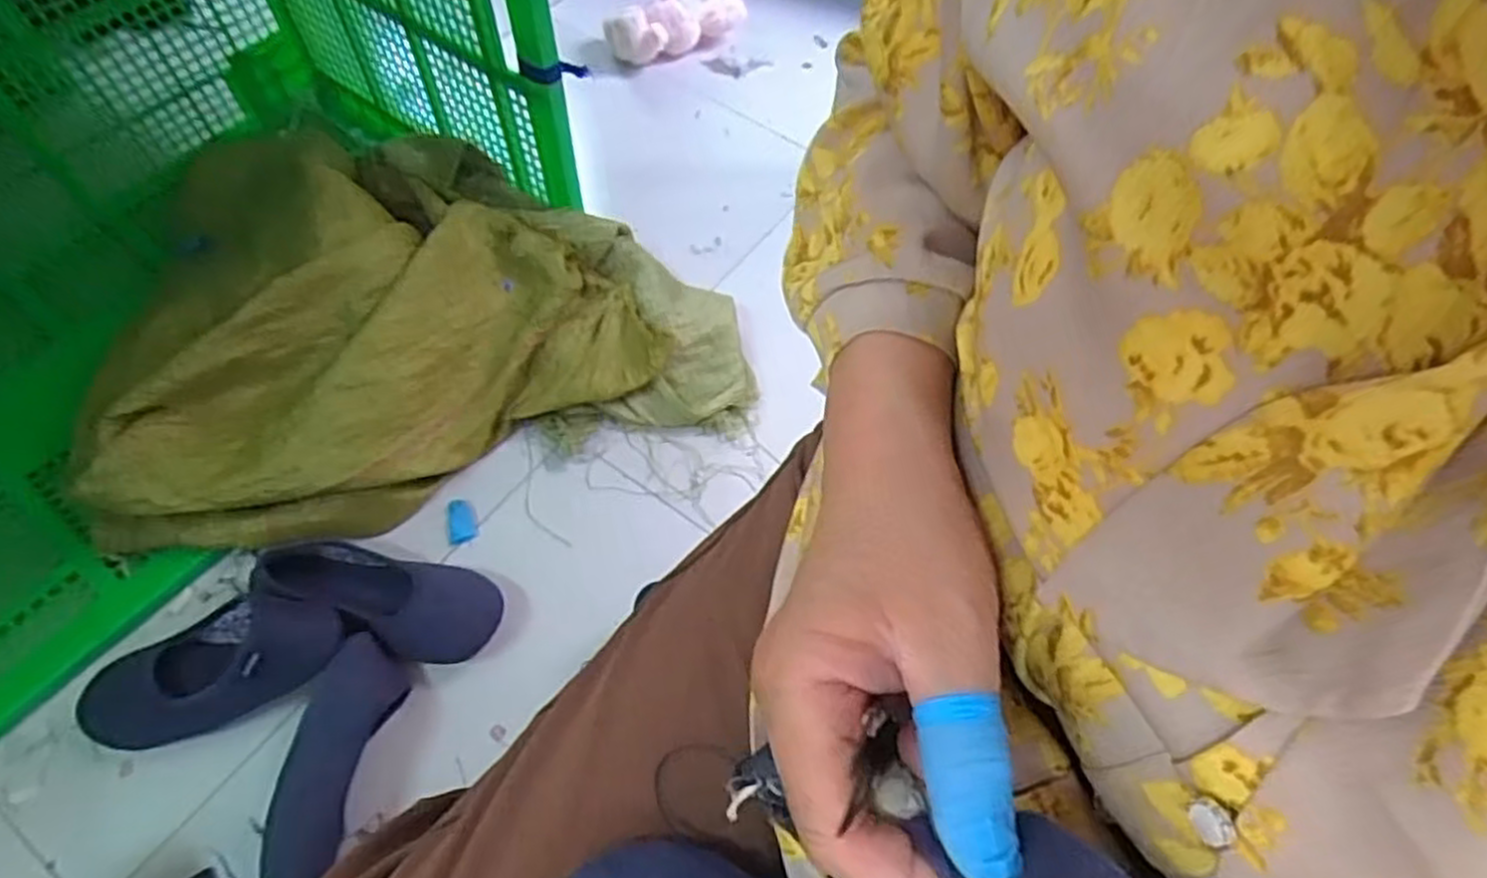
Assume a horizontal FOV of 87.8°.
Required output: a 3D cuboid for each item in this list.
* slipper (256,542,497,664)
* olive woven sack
[{"bbox_3d":[-0.364,0.162,0.780,0.227,0.071,0.100,9,60,2],"label":"slipper"},{"bbox_3d":[-0.364,-0.149,0.897,0.664,0.175,0.417,-16,62,-12],"label":"olive woven sack"}]

